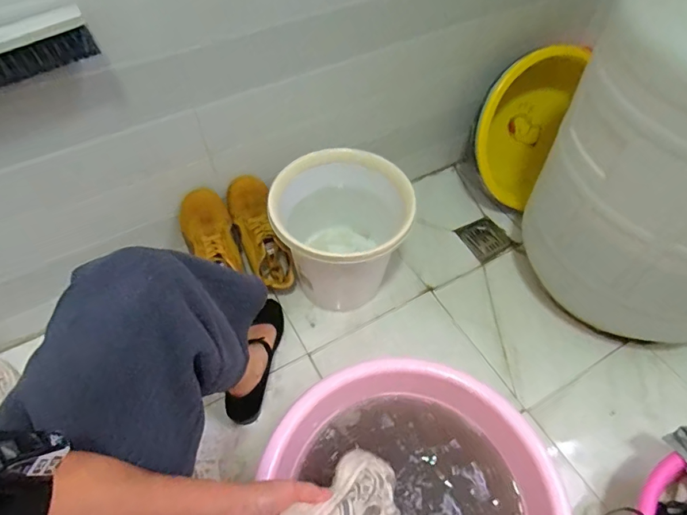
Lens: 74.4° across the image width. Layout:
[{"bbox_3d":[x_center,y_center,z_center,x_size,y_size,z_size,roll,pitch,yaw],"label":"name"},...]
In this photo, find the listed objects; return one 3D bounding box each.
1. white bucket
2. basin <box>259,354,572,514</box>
[{"bbox_3d":[-0.002,-0.033,0.891,0.237,0.283,0.230,0,54,1],"label":"white bucket"},{"bbox_3d":[0.108,0.375,0.670,0.401,0.131,0.413,0,54,1],"label":"basin"}]

